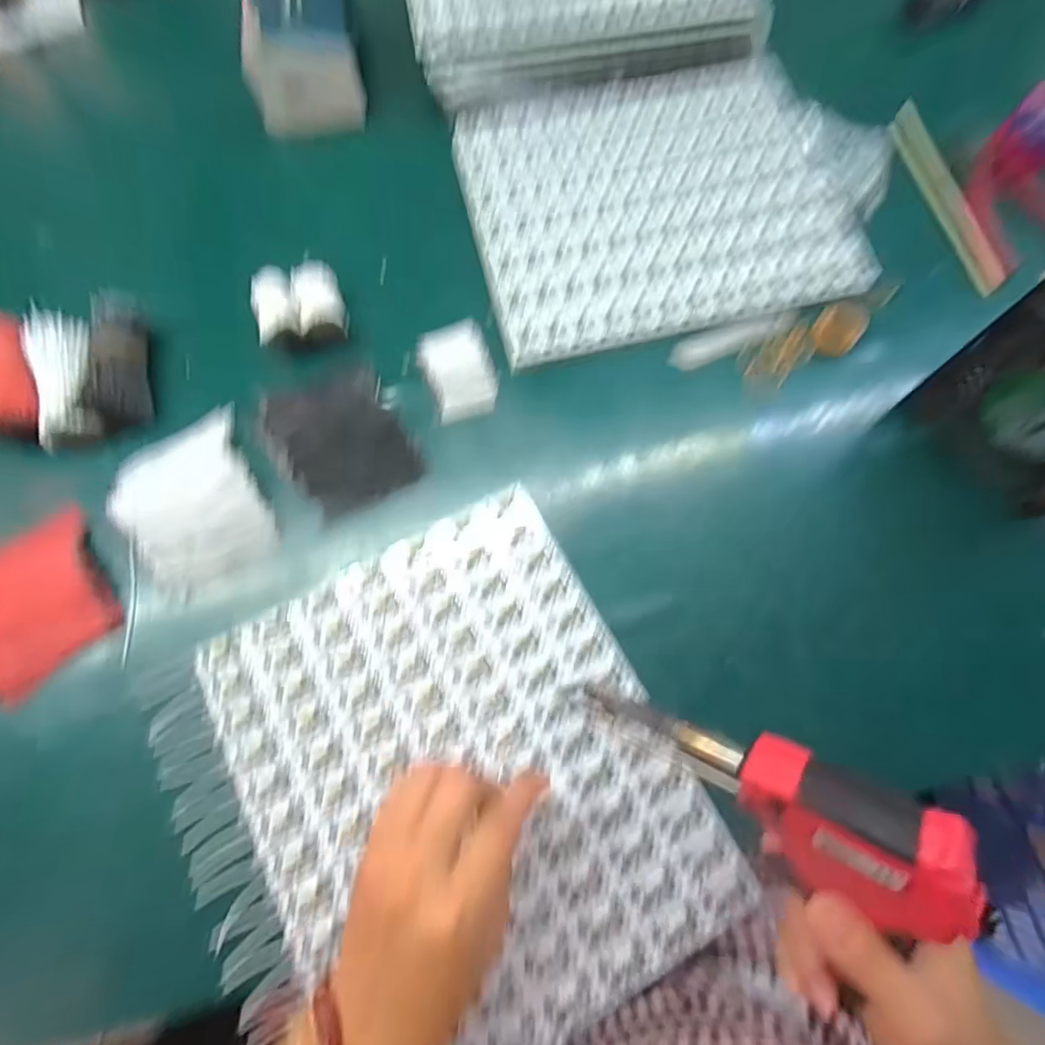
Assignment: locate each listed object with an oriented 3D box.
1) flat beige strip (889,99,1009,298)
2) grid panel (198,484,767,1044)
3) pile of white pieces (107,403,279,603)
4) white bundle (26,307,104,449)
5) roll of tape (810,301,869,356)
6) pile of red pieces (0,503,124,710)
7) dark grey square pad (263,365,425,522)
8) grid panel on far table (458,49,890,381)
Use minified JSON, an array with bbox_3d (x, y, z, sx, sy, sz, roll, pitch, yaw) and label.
[{"bbox_3d":[0.357,-0.278,0.475,0.007,0.021,0.192,4,67,-44],"label":"flat beige strip"},{"bbox_3d":[-0.035,0.150,0.345,0.243,0.016,0.294,-30,76,-8],"label":"grid panel"},{"bbox_3d":[-0.231,-0.013,0.393,0.088,0.014,0.127,-28,76,-8],"label":"pile of white pieces"},{"bbox_3d":[-0.338,-0.107,0.411,0.040,0.030,0.097,-11,74,-3],"label":"white bundle"},{"bbox_3d":[0.244,-0.150,0.433,0.035,0.016,0.044,37,77,10],"label":"roll of tape"},{"bbox_3d":[-0.332,0.054,0.379,0.095,0.009,0.103,-36,77,-10],"label":"pile of red pieces"},{"bbox_3d":[-0.134,-0.062,0.409,0.087,0.008,0.110,-31,76,-8],"label":"dark grey square pad"},{"bbox_3d":[0.111,-0.271,0.468,0.300,0.009,0.246,-12,74,-3],"label":"grid panel on far table"}]

